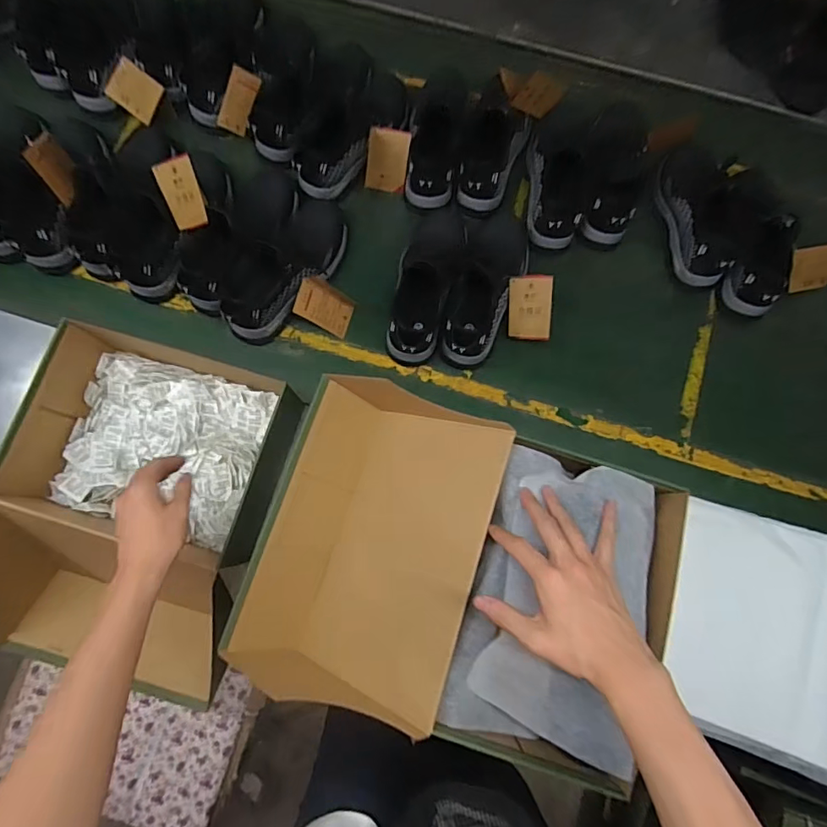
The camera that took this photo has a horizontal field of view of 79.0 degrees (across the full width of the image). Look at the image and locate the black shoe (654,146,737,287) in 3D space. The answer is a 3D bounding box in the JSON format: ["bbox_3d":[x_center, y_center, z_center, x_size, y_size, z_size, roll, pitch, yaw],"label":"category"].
[{"bbox_3d":[0.488,-0.347,0.866,0.086,0.100,0.247,-9,77,-4],"label":"black shoe"}]

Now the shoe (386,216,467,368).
[{"bbox_3d":[0.025,-0.221,0.818,0.093,0.087,0.276,13,77,2],"label":"shoe"}]

